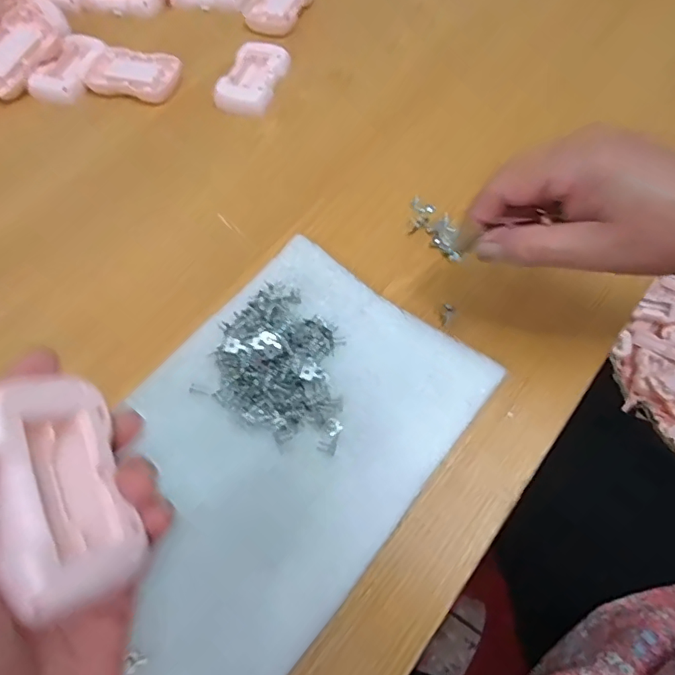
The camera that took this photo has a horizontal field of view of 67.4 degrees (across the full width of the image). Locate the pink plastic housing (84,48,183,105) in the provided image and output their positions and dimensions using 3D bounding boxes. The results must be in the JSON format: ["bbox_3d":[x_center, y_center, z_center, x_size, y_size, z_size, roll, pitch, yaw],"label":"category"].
[{"bbox_3d":[-0.201,-0.257,0.501,0.090,0.017,0.059,10,64,8],"label":"pink plastic housing"}]

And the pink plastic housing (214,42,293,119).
[{"bbox_3d":[-0.083,-0.251,0.490,0.053,0.015,0.083,16,65,10],"label":"pink plastic housing"}]

